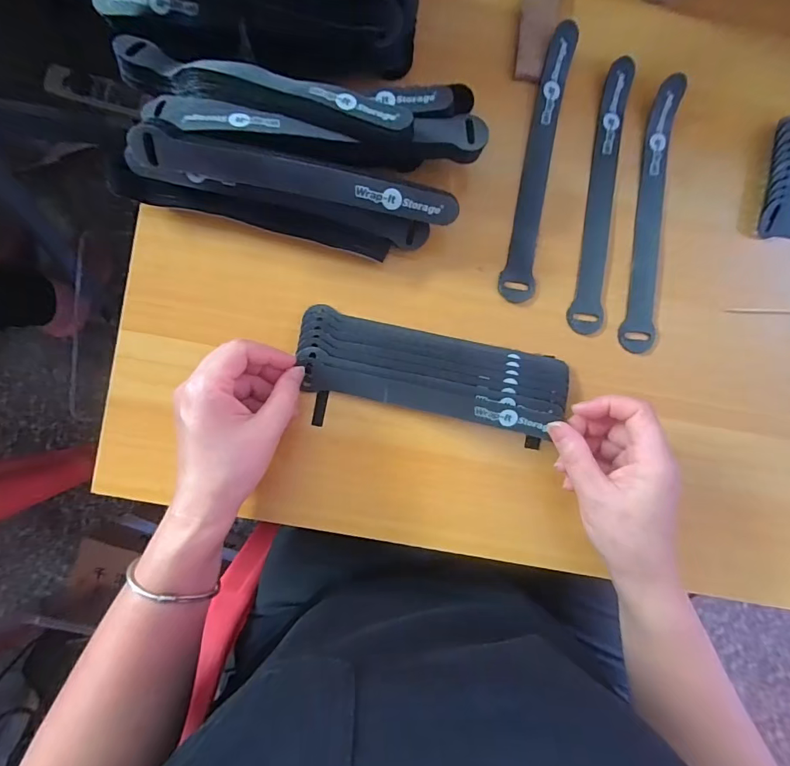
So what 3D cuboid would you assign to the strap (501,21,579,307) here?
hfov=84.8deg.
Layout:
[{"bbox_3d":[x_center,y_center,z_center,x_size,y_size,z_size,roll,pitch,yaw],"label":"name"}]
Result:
[{"bbox_3d":[0.109,-0.165,0.329,0.025,0.016,0.208,10,87,-3],"label":"strap"}]

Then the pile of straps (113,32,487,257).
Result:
[{"bbox_3d":[-0.067,-0.164,0.300,0.246,0.065,0.125,9,88,0],"label":"pile of straps"}]

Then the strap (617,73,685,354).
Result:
[{"bbox_3d":[0.192,-0.123,0.319,0.023,0.012,0.199,8,90,-2],"label":"strap"}]

